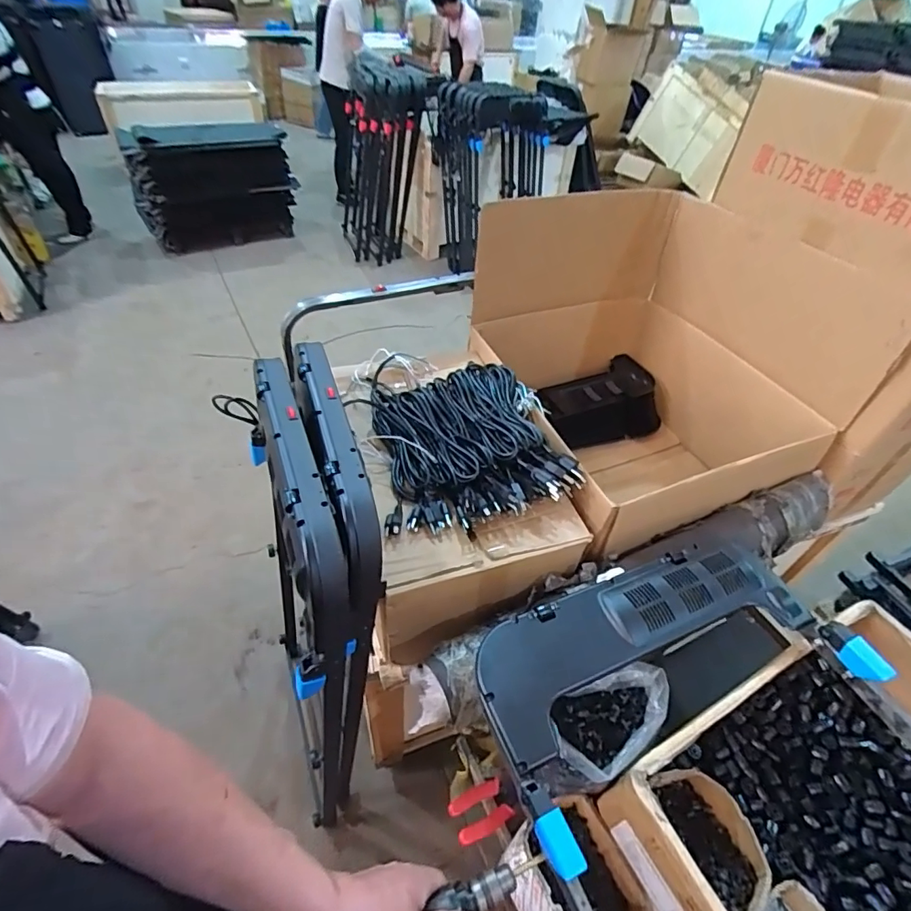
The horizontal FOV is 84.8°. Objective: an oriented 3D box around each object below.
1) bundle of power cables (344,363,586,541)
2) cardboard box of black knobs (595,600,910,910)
[{"bbox_3d":[-0.002,-0.033,0.879,0.324,0.067,0.358,-16,48,-20],"label":"bundle of power cables"},{"bbox_3d":[0.510,0.470,0.646,0.531,0.148,0.340,-19,49,-22],"label":"cardboard box of black knobs"}]

